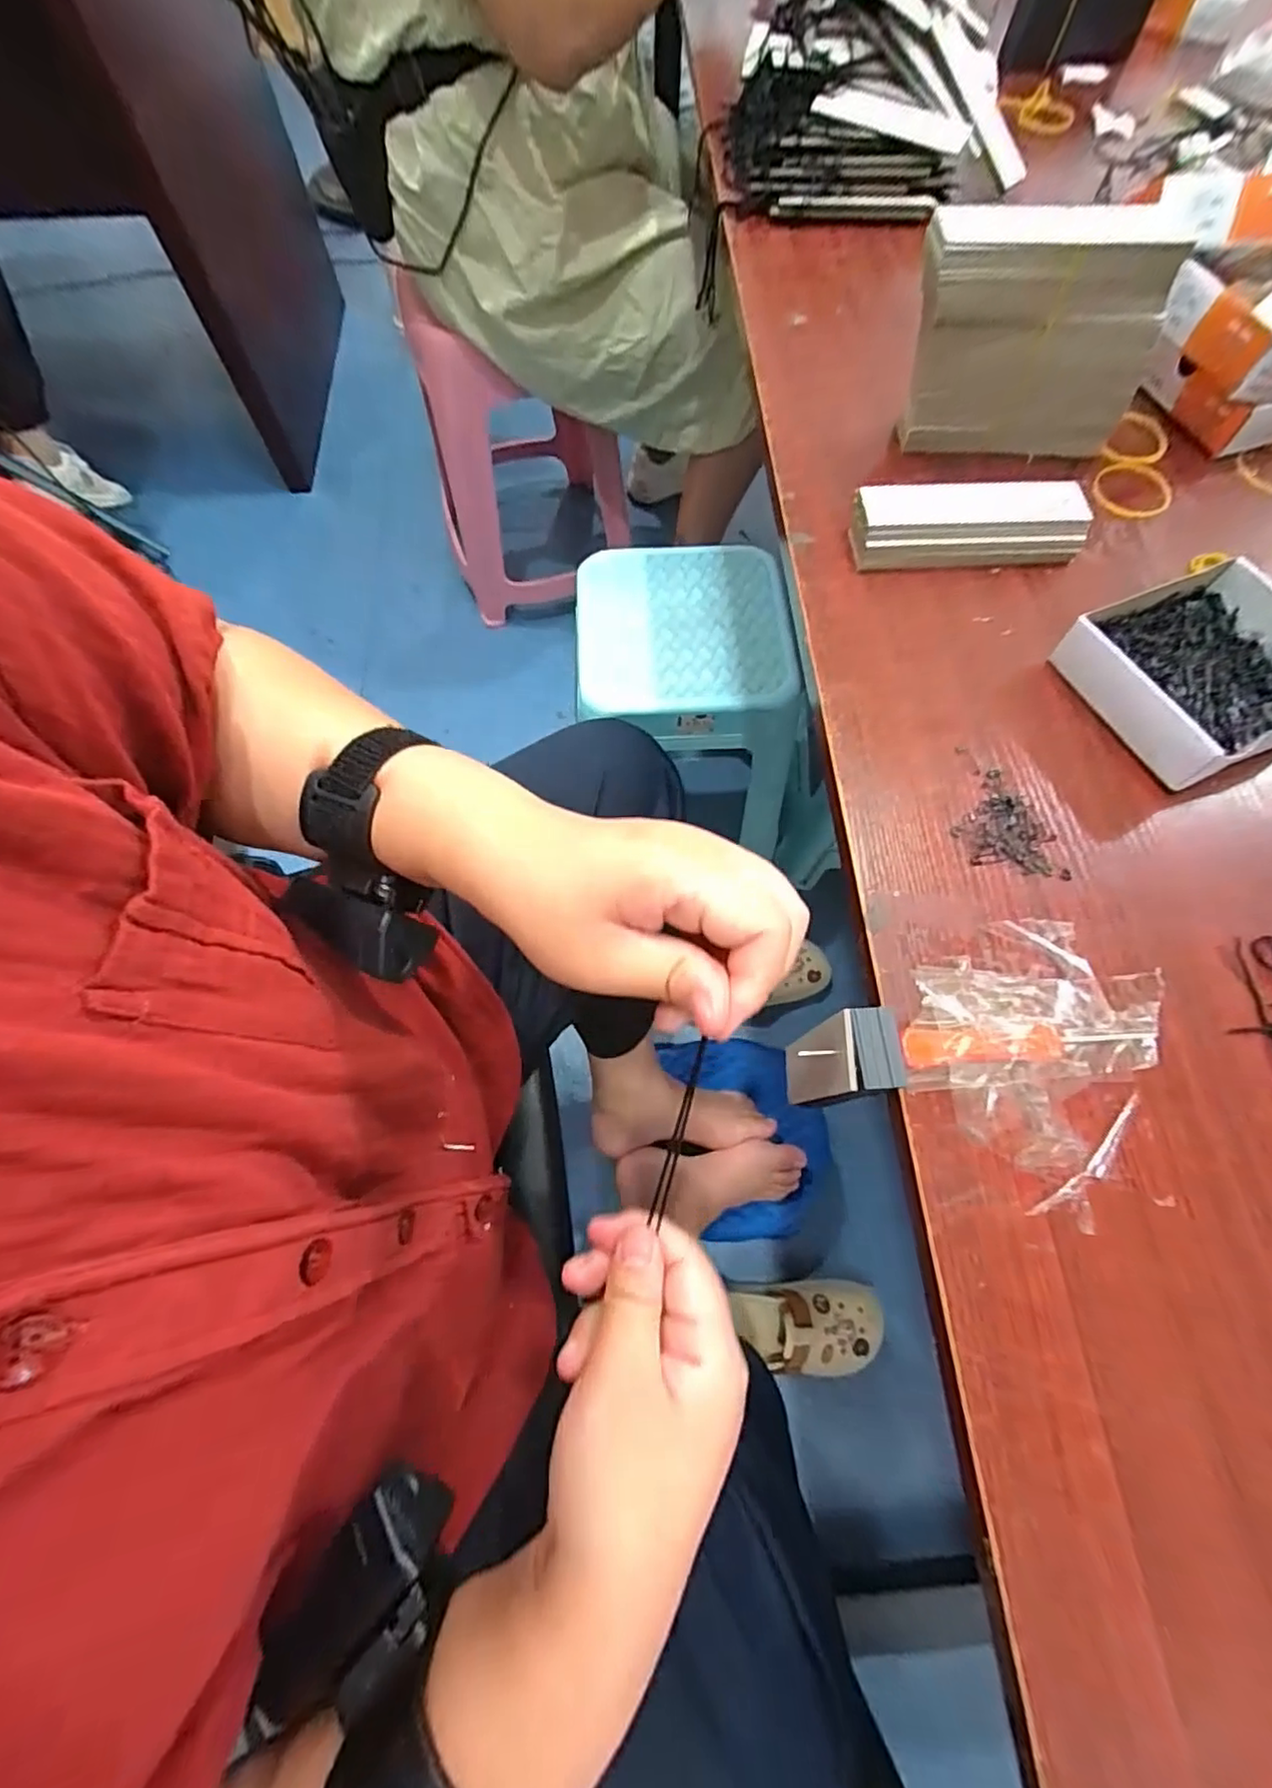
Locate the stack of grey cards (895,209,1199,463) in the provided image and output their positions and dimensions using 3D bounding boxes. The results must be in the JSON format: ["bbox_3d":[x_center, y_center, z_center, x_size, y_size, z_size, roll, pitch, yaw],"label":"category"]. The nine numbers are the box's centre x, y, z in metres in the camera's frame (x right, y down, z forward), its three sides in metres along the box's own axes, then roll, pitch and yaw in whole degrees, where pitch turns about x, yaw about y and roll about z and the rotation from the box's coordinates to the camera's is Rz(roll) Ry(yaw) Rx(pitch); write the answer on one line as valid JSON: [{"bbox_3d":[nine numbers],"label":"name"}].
[{"bbox_3d":[0.222,-0.313,0.357,0.135,0.112,0.035,-1,67,-1],"label":"stack of grey cards"}]

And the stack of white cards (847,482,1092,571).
[{"bbox_3d":[0.189,-0.208,0.358,0.127,0.027,0.038,-1,67,-1],"label":"stack of white cards"}]

